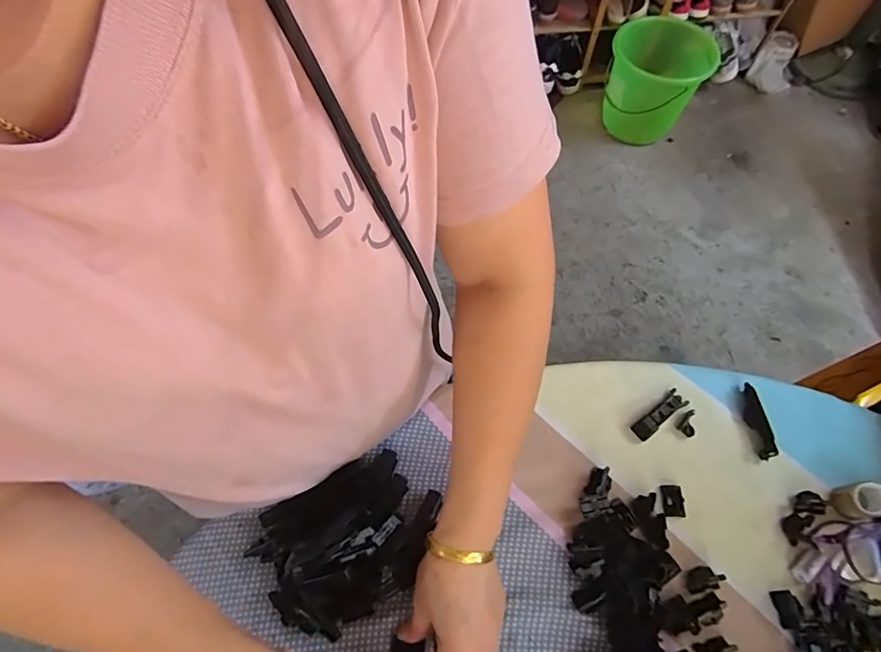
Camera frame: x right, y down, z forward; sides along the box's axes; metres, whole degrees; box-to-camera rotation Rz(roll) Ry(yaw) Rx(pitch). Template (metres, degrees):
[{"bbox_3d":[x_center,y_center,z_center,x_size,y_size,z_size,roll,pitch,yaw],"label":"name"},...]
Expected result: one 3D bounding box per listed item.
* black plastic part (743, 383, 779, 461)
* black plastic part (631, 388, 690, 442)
[{"bbox_3d":[0.311,0.092,0.468,0.016,0.011,0.074,-3,64,0],"label":"black plastic part"},{"bbox_3d":[0.217,0.087,0.470,0.067,0.011,0.019,-36,68,-15],"label":"black plastic part"}]

